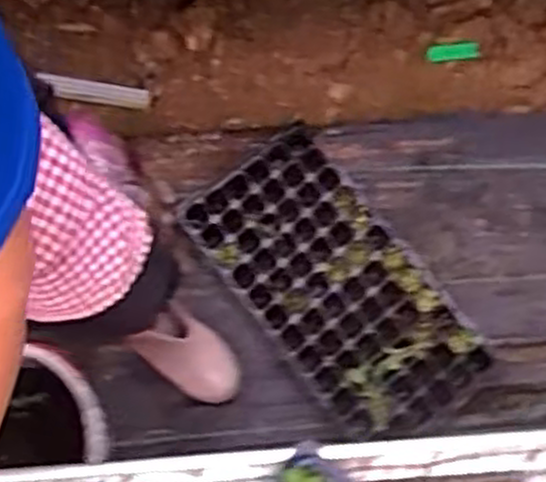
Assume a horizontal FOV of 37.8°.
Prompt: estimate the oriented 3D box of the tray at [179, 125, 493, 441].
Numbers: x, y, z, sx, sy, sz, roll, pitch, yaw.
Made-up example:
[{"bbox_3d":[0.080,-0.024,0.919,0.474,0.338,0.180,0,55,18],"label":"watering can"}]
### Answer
[{"bbox_3d":[0.103,0.071,1.301,0.259,0.046,0.522,-36,79,-11],"label":"tray"}]

